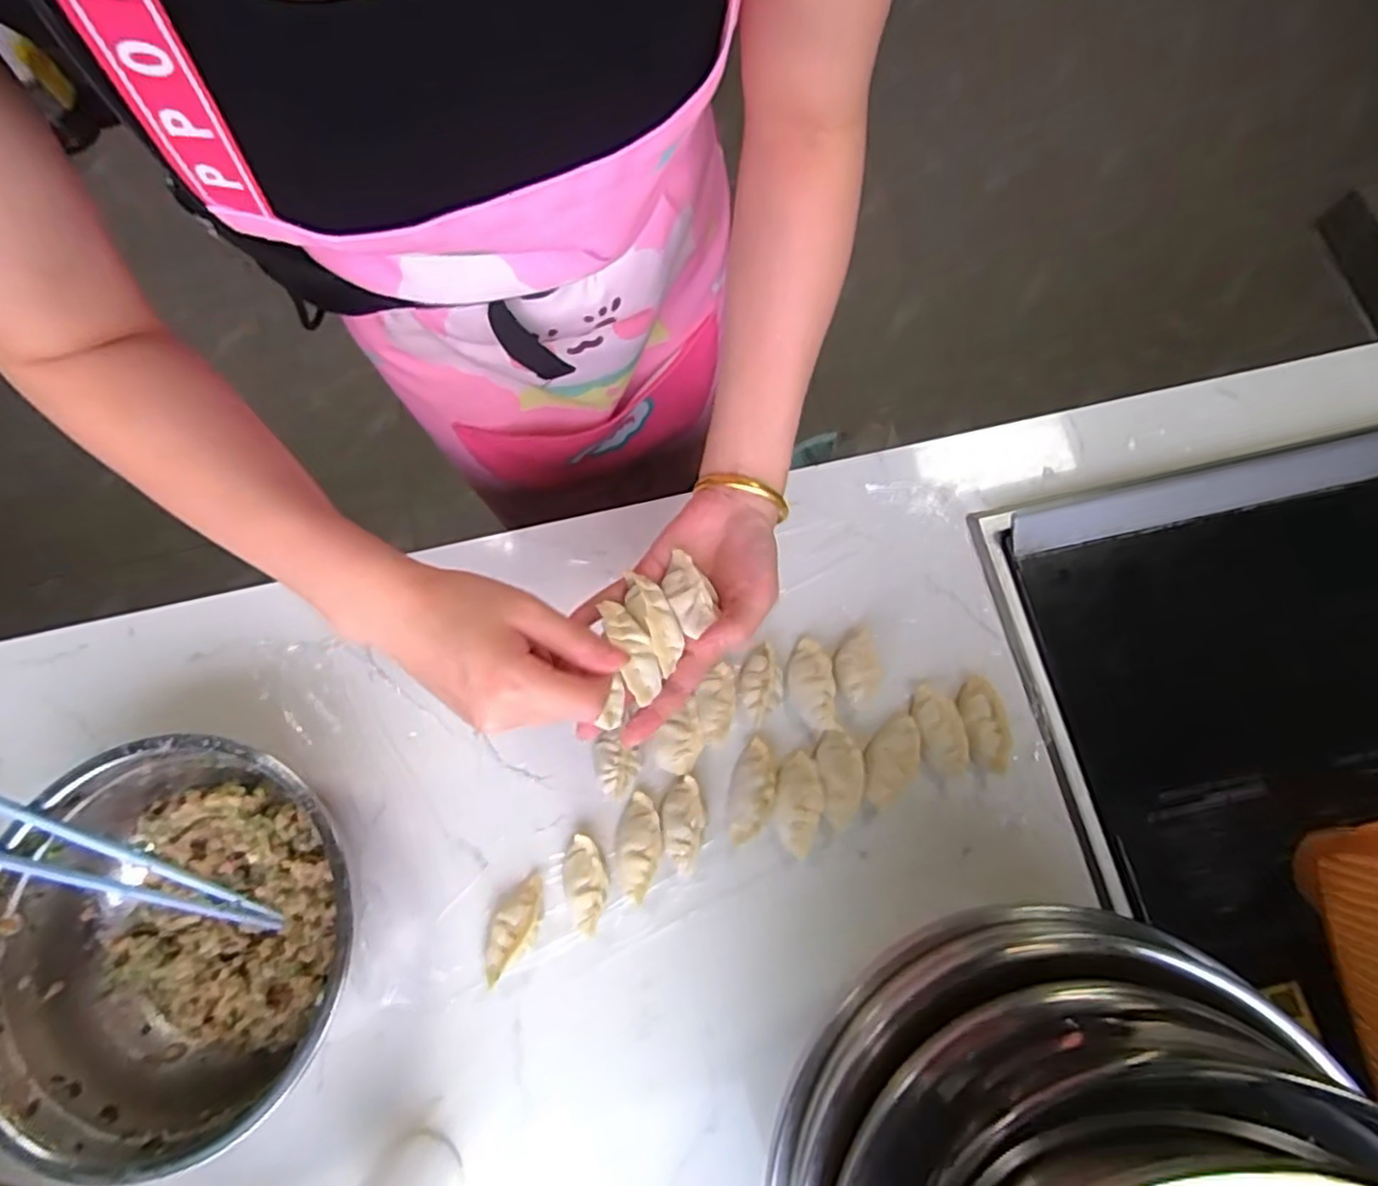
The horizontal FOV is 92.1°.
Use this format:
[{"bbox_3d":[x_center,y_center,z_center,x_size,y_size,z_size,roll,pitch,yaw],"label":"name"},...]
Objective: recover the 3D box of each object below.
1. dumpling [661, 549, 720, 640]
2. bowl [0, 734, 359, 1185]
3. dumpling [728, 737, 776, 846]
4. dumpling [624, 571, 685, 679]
[{"bbox_3d":[-0.002,-0.001,0.383,0.023,0.020,0.043,-28,78,-6],"label":"dumpling"},{"bbox_3d":[-0.310,0.210,0.417,0.220,0.078,0.215,-1,75,2],"label":"bowl"},{"bbox_3d":[0.044,0.139,0.468,0.028,0.019,0.070,12,76,5],"label":"dumpling"},{"bbox_3d":[-0.019,0.016,0.378,0.022,0.017,0.054,-23,79,-4],"label":"dumpling"}]

